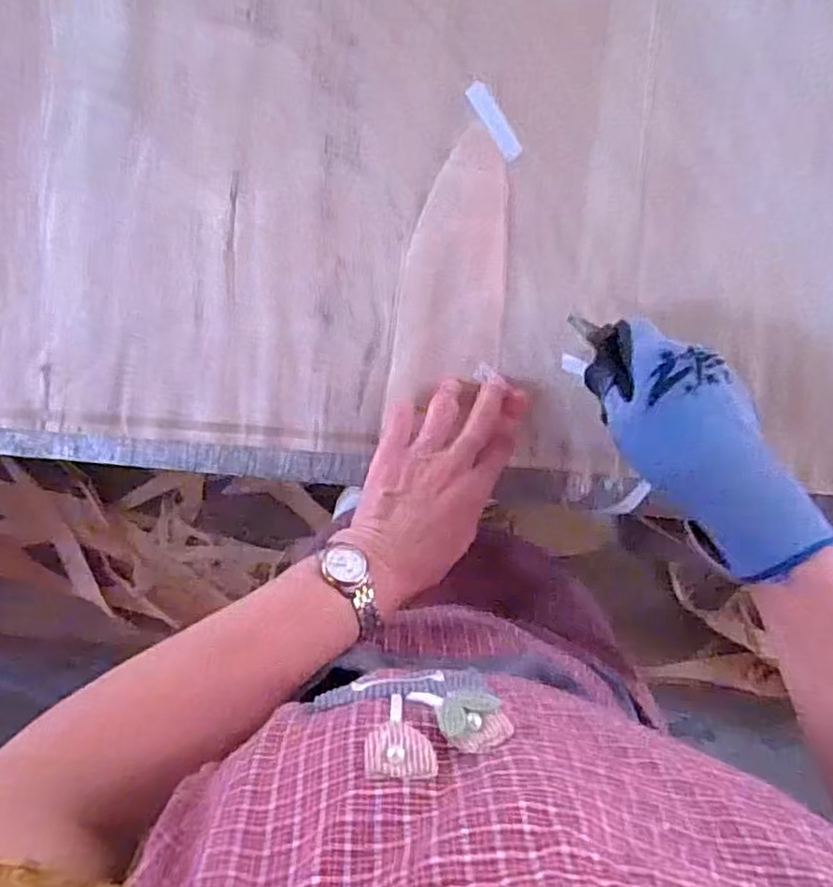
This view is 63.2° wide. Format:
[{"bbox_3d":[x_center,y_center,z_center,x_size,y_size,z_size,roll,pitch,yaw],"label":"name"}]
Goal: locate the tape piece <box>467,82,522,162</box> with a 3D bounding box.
[{"bbox_3d":[0.053,-0.218,0.458,0.014,0.004,0.055,-33,96,7],"label":"tape piece"}]

